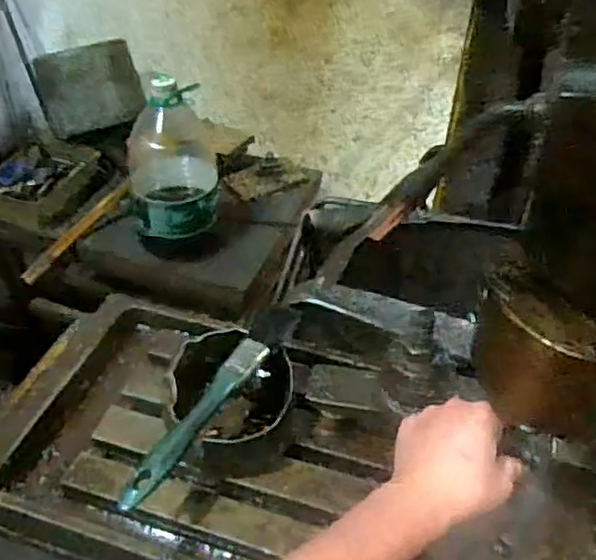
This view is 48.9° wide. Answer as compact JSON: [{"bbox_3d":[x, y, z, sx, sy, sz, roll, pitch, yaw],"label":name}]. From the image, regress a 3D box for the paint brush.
[{"bbox_3d":[-0.065,0.088,0.506,0.024,0.032,0.205,25,46,23],"label":"paint brush"}]

